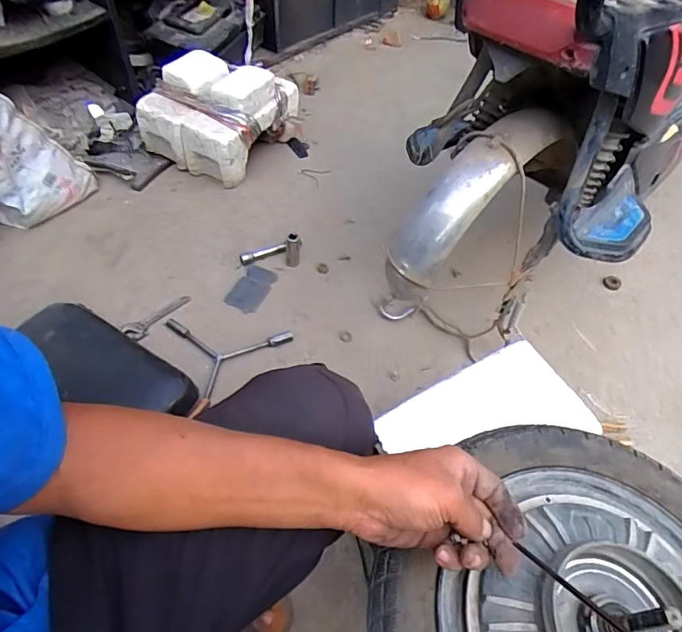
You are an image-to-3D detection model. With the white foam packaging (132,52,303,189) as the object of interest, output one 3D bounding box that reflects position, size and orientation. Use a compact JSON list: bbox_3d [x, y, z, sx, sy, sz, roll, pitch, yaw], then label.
[{"bbox_3d":[-0.300,-0.526,1.258,0.271,0.181,0.333,26,57,16],"label":"white foam packaging"}]

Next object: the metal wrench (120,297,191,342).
[{"bbox_3d":[-0.353,-0.003,0.939,0.041,0.014,0.134,33,56,20],"label":"metal wrench"}]

